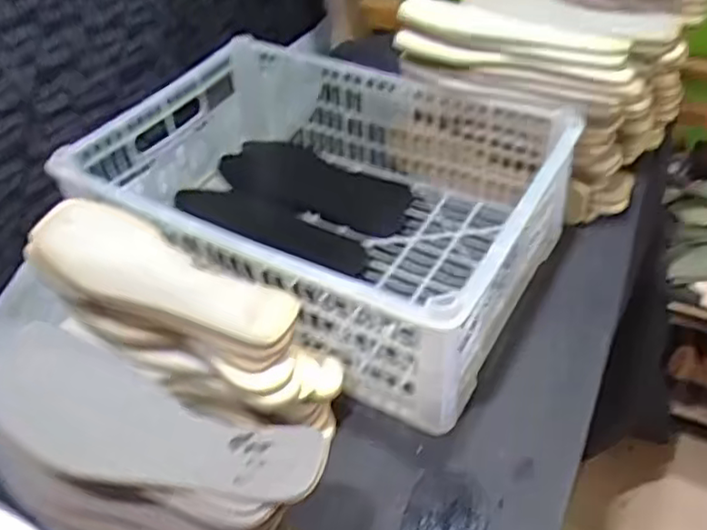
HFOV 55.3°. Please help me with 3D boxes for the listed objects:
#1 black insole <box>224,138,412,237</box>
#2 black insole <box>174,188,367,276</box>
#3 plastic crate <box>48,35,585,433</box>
[{"bbox_3d":[-0.049,-0.105,0.849,0.257,0.020,0.101,20,48,26],"label":"black insole"},{"bbox_3d":[-0.091,-0.050,0.789,0.249,0.018,0.072,19,47,23],"label":"black insole"},{"bbox_3d":[-0.030,-0.067,0.714,0.436,0.157,0.316,20,47,25],"label":"plastic crate"}]

